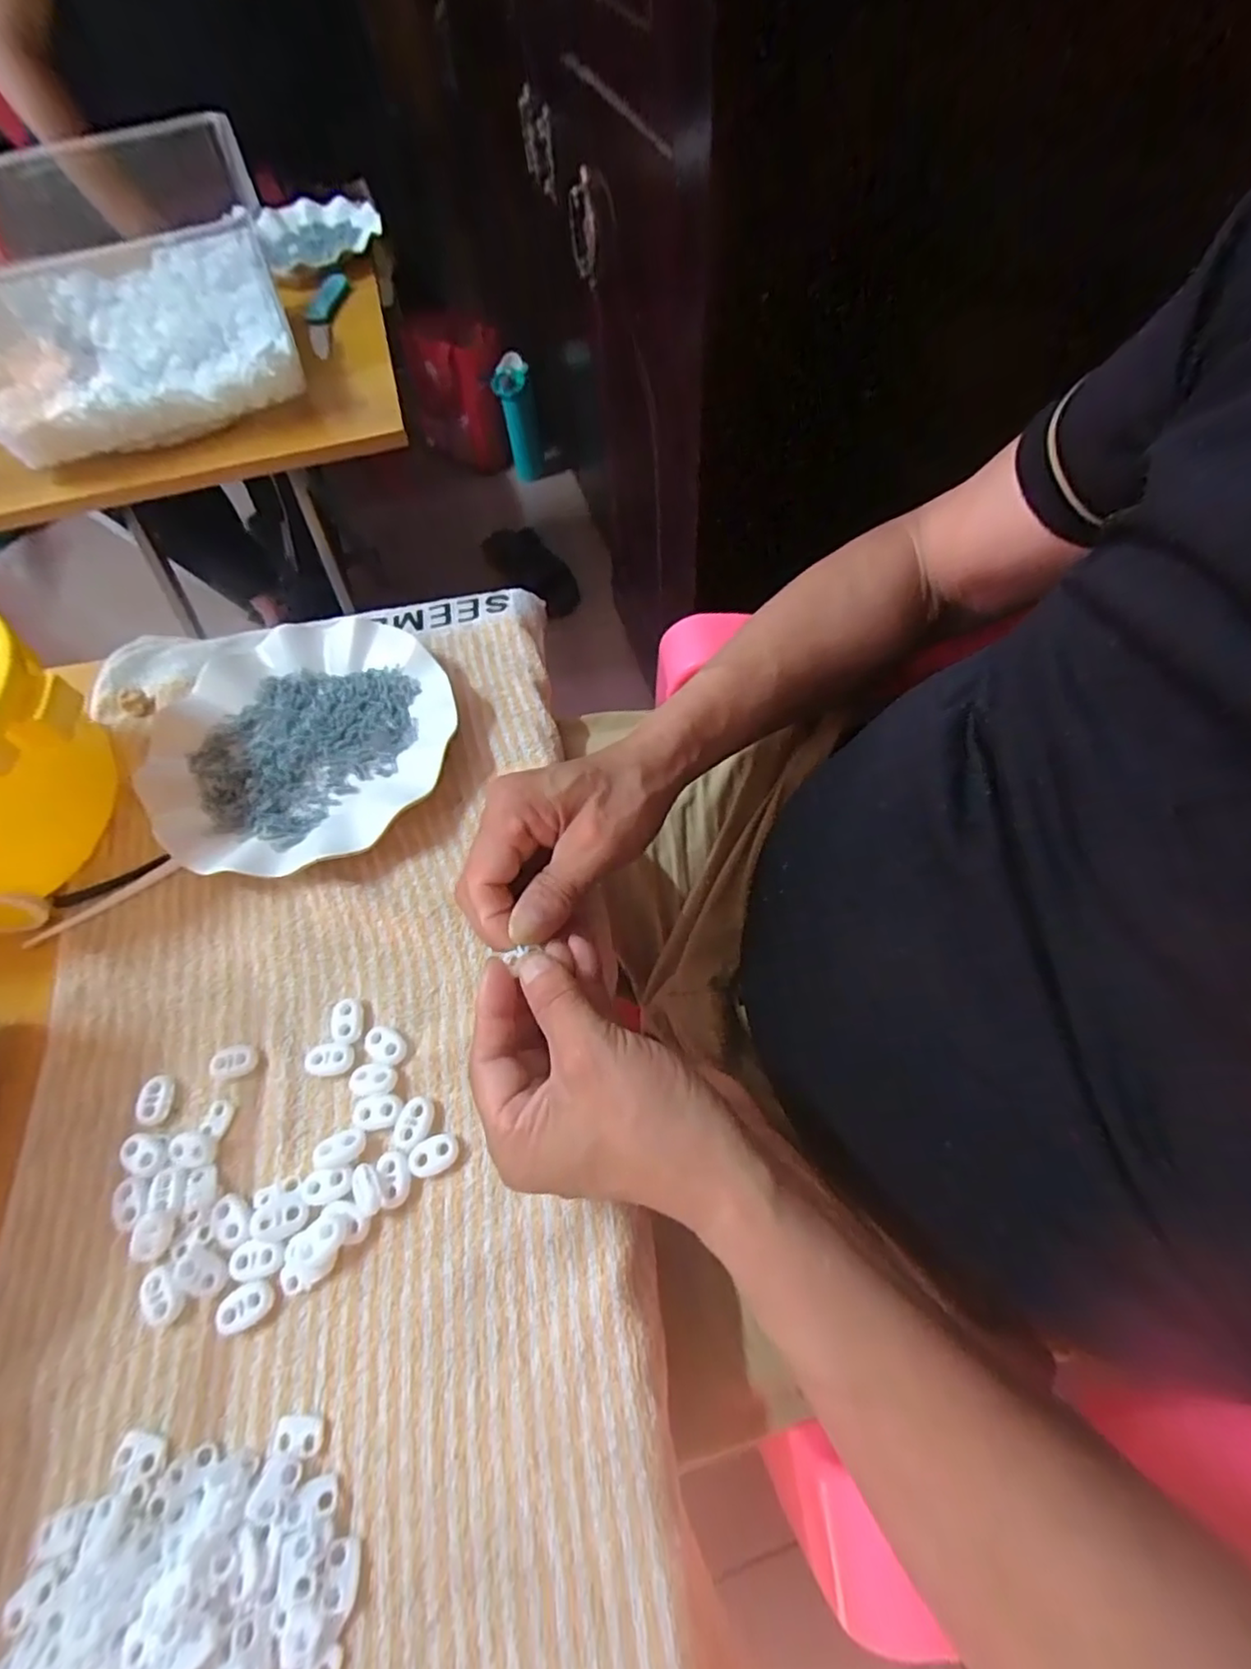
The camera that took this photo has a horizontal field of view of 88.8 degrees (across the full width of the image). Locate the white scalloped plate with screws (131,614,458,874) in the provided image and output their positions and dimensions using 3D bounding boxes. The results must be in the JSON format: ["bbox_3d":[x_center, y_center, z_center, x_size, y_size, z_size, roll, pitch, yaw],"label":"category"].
[{"bbox_3d":[-0.199,-0.059,0.397,0.181,0.026,0.180,-1,61,2],"label":"white scalloped plate with screws"}]

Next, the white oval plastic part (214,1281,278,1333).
[{"bbox_3d":[-0.158,0.197,0.266,0.024,0.007,0.014,-23,63,-10],"label":"white oval plastic part"}]

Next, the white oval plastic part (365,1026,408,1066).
[{"bbox_3d":[-0.118,0.104,0.314,0.022,0.004,0.015,31,67,18],"label":"white oval plastic part"}]

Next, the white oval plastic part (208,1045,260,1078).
[{"bbox_3d":[-0.192,0.112,0.315,0.021,0.006,0.014,-6,61,0],"label":"white oval plastic part"}]

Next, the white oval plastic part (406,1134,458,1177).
[{"bbox_3d":[-0.088,0.146,0.291,0.023,0.005,0.016,-15,62,-5],"label":"white oval plastic part"}]

